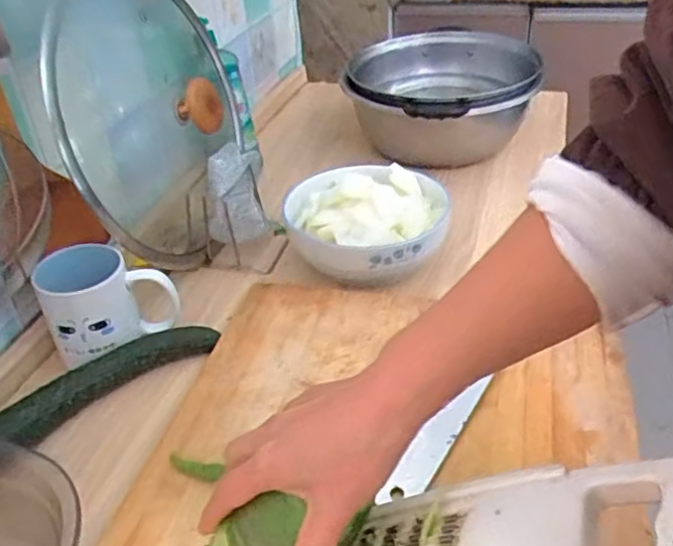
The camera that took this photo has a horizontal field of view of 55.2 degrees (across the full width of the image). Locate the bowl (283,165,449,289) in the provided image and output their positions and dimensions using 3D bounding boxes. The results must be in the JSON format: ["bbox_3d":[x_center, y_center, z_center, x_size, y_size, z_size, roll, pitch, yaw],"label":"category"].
[{"bbox_3d":[0.033,-0.055,0.704,0.170,0.071,0.160,-3,35,2],"label":"bowl"}]

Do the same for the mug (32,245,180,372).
[{"bbox_3d":[-0.213,0.022,0.606,0.115,0.086,0.072,-22,39,-23],"label":"mug"}]

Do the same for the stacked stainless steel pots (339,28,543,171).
[{"bbox_3d":[0.148,-0.251,0.933,0.257,0.114,0.292,10,38,19],"label":"stacked stainless steel pots"}]

